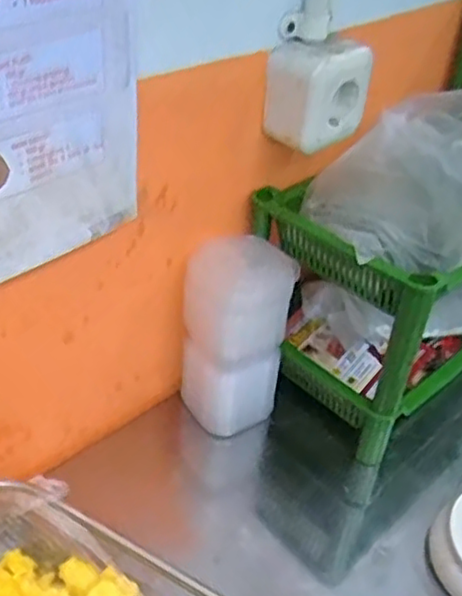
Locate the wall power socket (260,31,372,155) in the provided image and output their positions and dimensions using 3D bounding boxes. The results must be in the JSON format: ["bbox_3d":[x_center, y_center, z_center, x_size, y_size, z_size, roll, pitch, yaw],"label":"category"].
[{"bbox_3d":[0.074,-0.177,0.590,0.077,0.083,0.047,-22,47,-31],"label":"wall power socket"}]

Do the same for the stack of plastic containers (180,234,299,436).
[{"bbox_3d":[0.004,0.035,0.652,0.088,0.185,0.066,-14,43,-23],"label":"stack of plastic containers"}]

